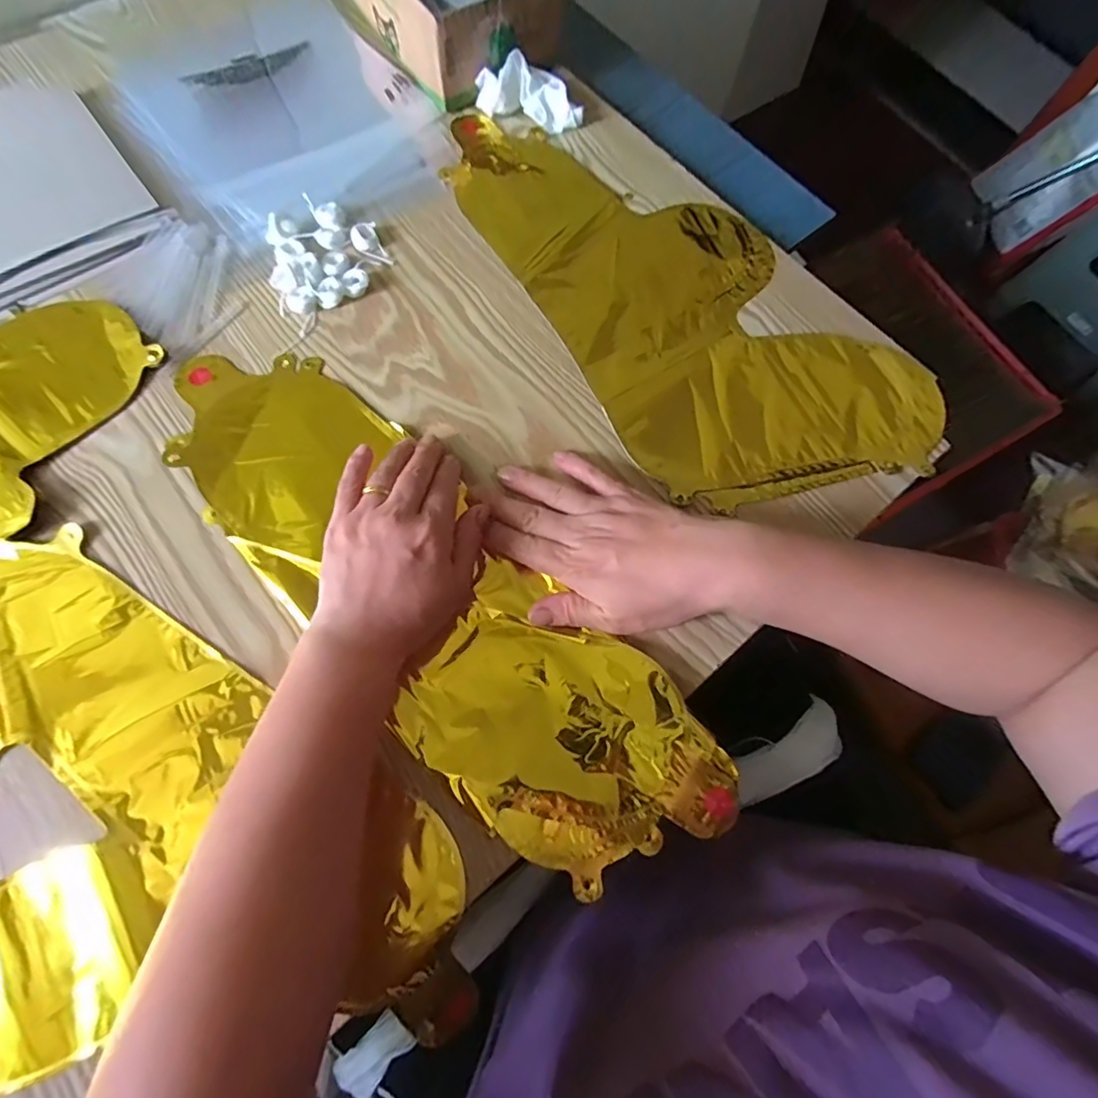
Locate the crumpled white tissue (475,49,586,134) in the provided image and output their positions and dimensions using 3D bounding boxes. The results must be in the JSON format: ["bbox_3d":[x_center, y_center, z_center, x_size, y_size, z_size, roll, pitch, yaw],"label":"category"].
[{"bbox_3d":[-0.014,-0.397,0.476,0.092,0.036,0.040,16,71,3],"label":"crumpled white tissue"}]

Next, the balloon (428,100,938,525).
[{"bbox_3d":[0.091,-0.210,0.435,0.213,0.006,0.427,-32,75,-13],"label":"balloon"}]

